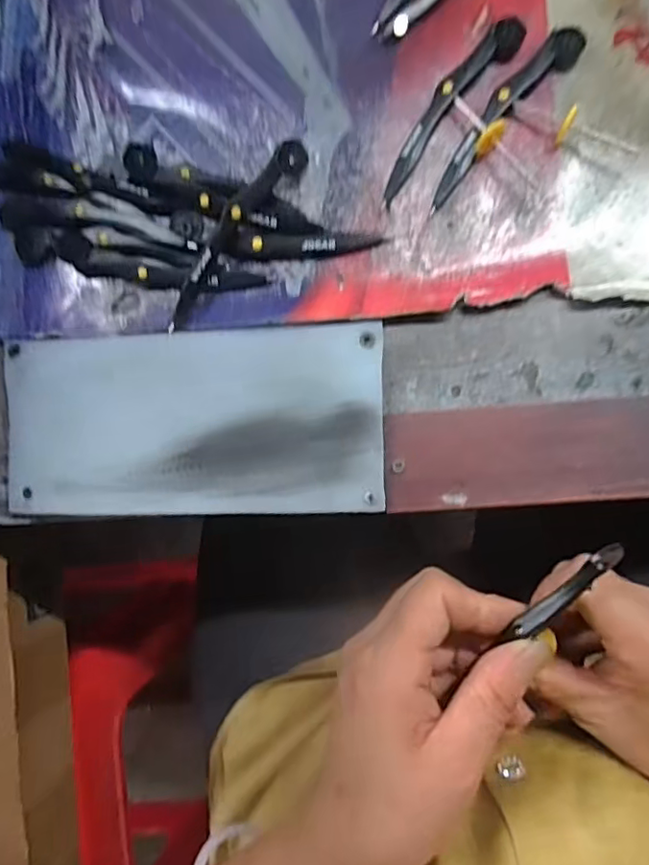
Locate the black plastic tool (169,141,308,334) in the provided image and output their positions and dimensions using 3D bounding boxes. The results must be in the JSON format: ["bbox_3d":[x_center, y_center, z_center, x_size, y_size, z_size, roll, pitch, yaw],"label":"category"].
[{"bbox_3d":[-0.049,-0.105,0.298,0.016,0.013,0.115,39,91,7],"label":"black plastic tool"}]

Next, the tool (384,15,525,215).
[{"bbox_3d":[0.063,-0.167,0.296,0.019,0.008,0.111,41,91,7],"label":"tool"}]

